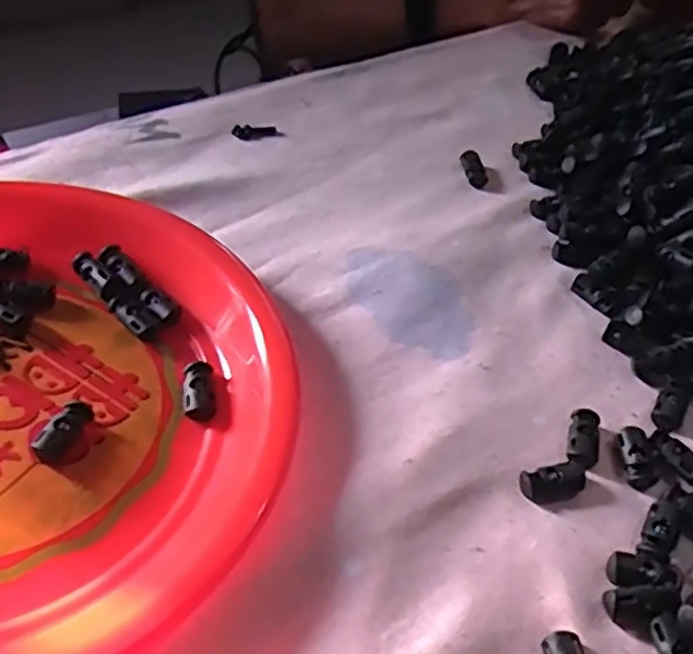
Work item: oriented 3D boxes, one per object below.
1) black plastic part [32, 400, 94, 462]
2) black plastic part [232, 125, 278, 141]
[{"bbox_3d":[-0.117,0.043,0.303,0.014,0.008,0.029,23,50,13],"label":"black plastic part"},{"bbox_3d":[-0.061,-0.129,0.485,0.029,0.004,0.012,-9,50,-14],"label":"black plastic part"}]

